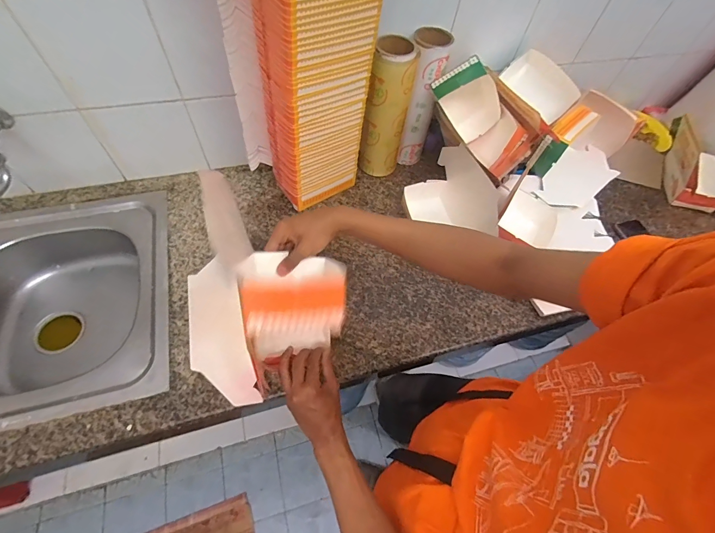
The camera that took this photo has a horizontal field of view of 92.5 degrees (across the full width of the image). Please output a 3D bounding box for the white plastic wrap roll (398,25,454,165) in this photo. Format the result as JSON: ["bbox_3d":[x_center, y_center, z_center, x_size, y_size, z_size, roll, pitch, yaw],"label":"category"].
[{"bbox_3d":[0.153,-0.404,0.852,0.081,0.301,0.092,10,59,1],"label":"white plastic wrap roll"}]

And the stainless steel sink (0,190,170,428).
[{"bbox_3d":[-0.843,0.136,0.735,0.955,0.232,0.517,-10,60,-10],"label":"stainless steel sink"}]

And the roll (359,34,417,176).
[{"bbox_3d":[0.069,-0.363,0.812,0.093,0.301,0.095,13,59,3],"label":"roll"}]

